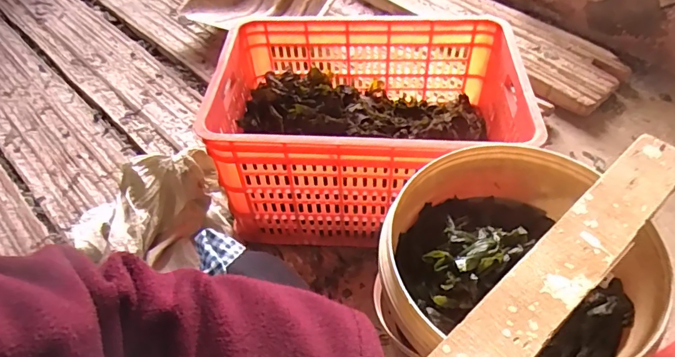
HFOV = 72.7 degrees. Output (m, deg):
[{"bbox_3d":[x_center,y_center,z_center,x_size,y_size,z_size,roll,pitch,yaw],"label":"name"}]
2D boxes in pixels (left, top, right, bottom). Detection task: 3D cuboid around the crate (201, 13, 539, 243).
[{"bbox_3d":[0.056,-0.099,0.895,0.536,0.290,0.372,-1,51,3],"label":"crate"}]

